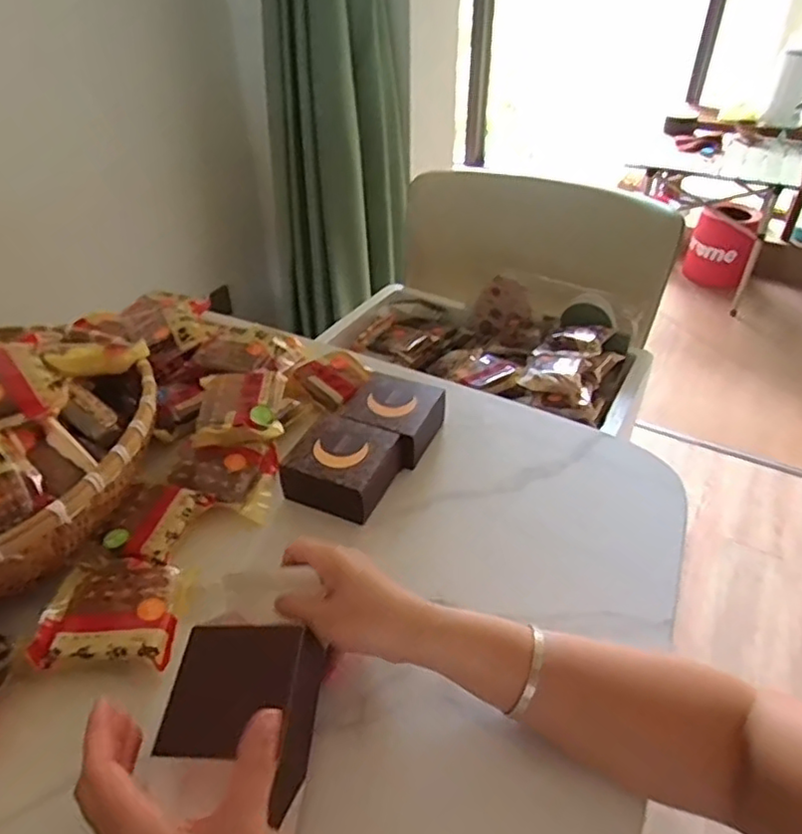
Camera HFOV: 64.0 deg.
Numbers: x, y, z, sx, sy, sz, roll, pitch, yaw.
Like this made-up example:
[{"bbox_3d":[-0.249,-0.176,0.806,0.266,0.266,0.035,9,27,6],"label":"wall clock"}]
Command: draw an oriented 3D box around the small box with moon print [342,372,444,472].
[{"bbox_3d":[-0.007,0.001,0.681,0.097,0.048,0.097,16,42,19],"label":"small box with moon print"}]

